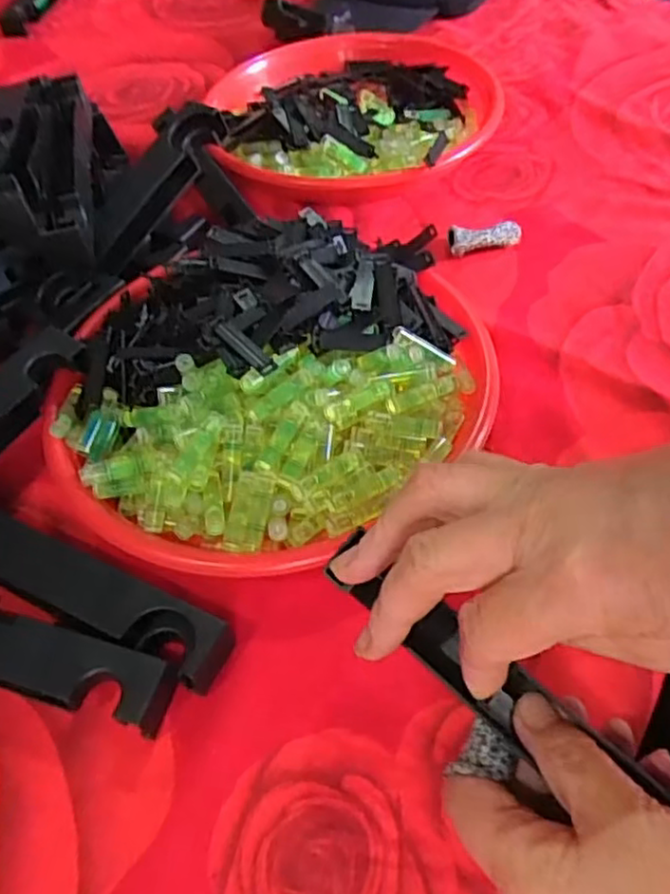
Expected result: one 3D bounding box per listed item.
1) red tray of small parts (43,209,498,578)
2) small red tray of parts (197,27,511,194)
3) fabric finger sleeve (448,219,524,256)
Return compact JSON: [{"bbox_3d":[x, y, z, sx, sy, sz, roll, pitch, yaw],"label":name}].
[{"bbox_3d":[-0.036,-0.048,0.394,0.255,0.068,0.234,-35,57,-21],"label":"red tray of small parts"},{"bbox_3d":[0.016,-0.287,0.588,0.247,0.048,0.234,-4,52,2],"label":"small red tray of parts"},{"bbox_3d":[0.106,-0.149,0.491,0.051,0.020,0.016,-12,52,-5],"label":"fabric finger sleeve"}]

